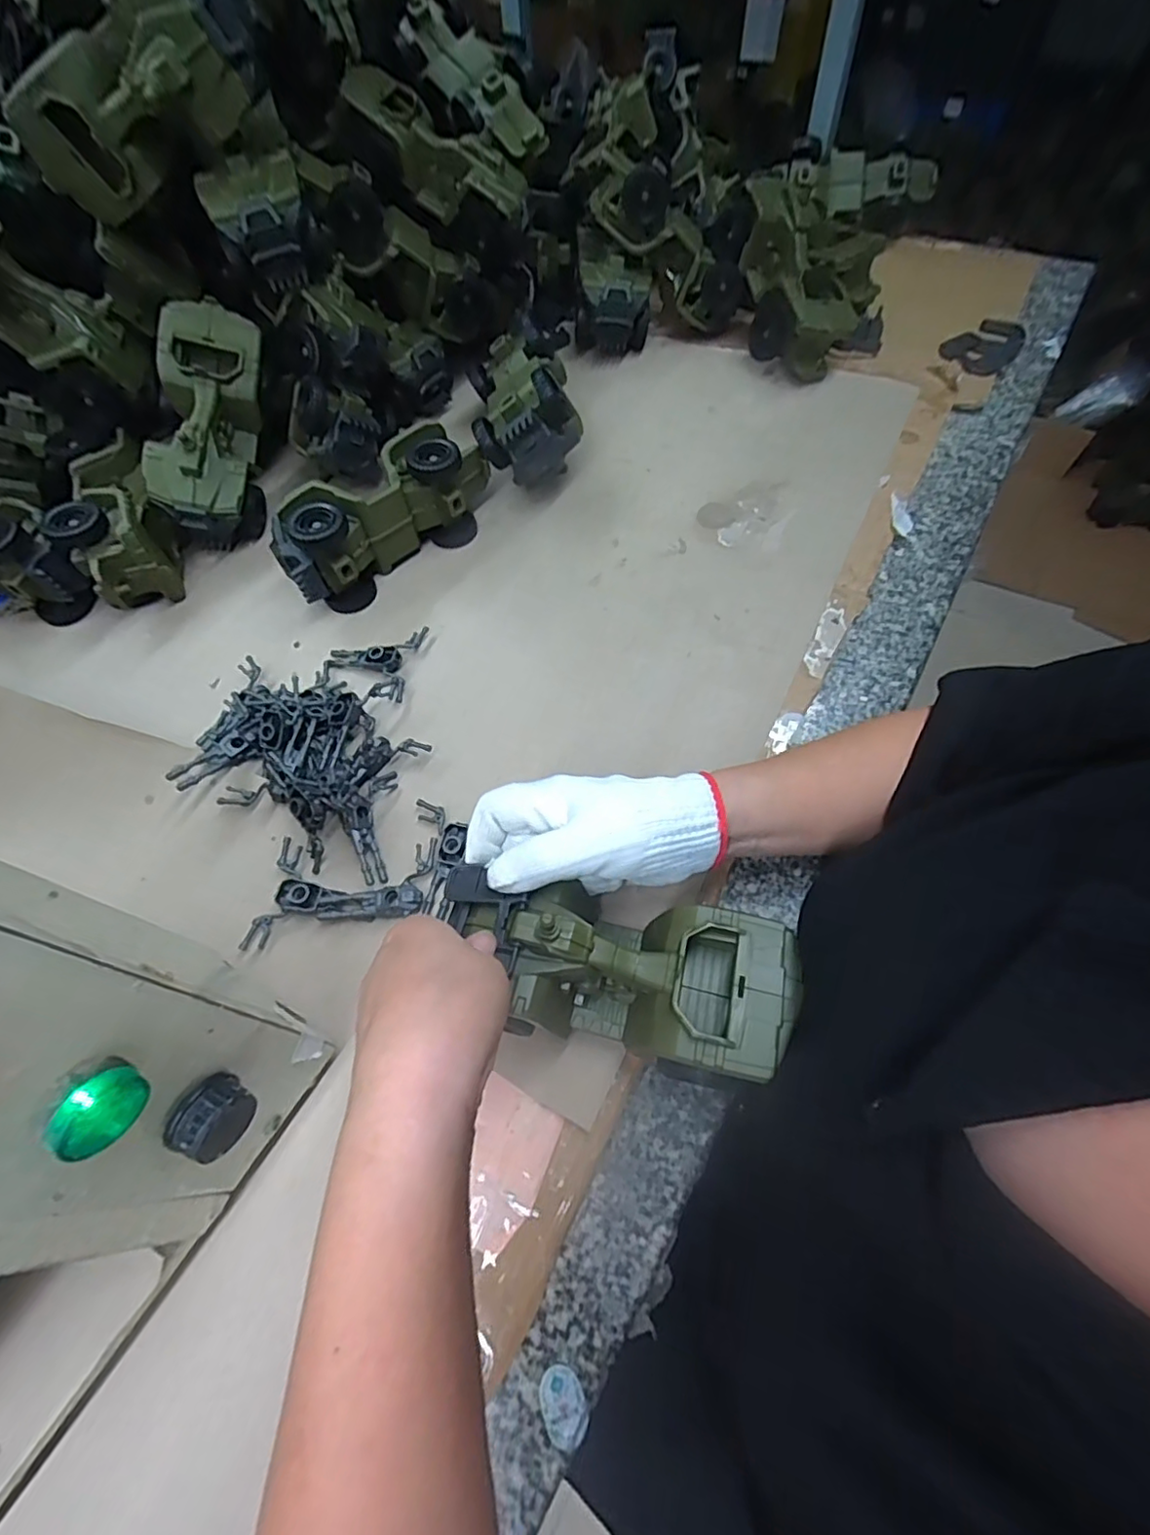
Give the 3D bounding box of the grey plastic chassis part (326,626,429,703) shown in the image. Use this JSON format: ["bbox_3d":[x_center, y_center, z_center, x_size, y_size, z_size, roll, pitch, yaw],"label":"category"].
[{"bbox_3d":[-0.165,-0.089,0.481,0.074,0.016,0.072,7,63,7],"label":"grey plastic chassis part"}]

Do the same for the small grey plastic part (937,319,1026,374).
[{"bbox_3d":[0.441,-0.453,0.638,0.116,0.015,0.060,-34,65,-14],"label":"small grey plastic part"}]

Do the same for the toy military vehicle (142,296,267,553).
[{"bbox_3d":[-0.320,-0.303,0.534,0.082,0.086,0.197,4,93,6],"label":"toy military vehicle"}]

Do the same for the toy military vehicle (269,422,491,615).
[{"bbox_3d":[-0.160,-0.218,0.514,0.194,0.076,0.062,-39,67,-16],"label":"toy military vehicle"}]

